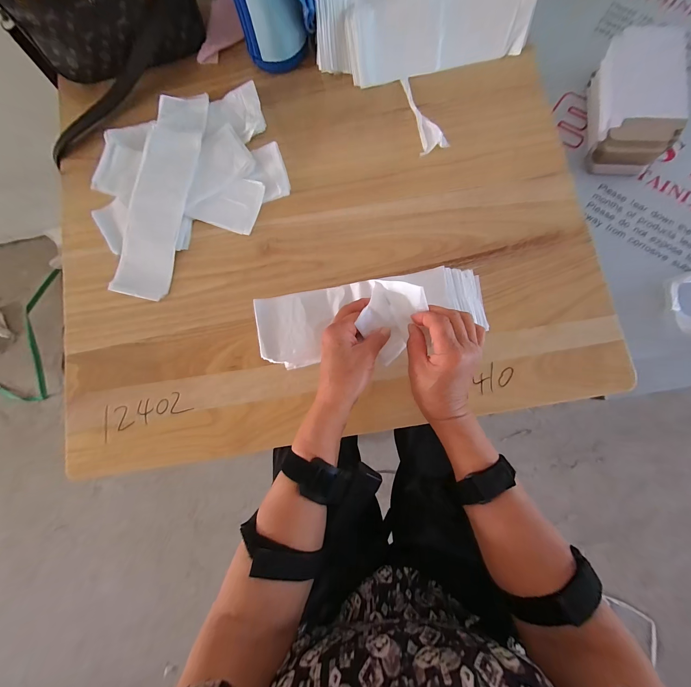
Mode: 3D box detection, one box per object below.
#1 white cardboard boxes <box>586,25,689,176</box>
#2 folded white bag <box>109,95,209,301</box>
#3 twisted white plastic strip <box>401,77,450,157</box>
[{"bbox_3d":[0.453,-0.379,0.453,0.105,0.060,0.193,8,83,5],"label":"white cardboard boxes"},{"bbox_3d":[-0.279,-0.230,0.438,0.083,0.011,0.325,10,84,1],"label":"folded white bag"},{"bbox_3d":[0.115,-0.358,0.443,0.040,0.020,0.138,-18,84,-2],"label":"twisted white plastic strip"}]

